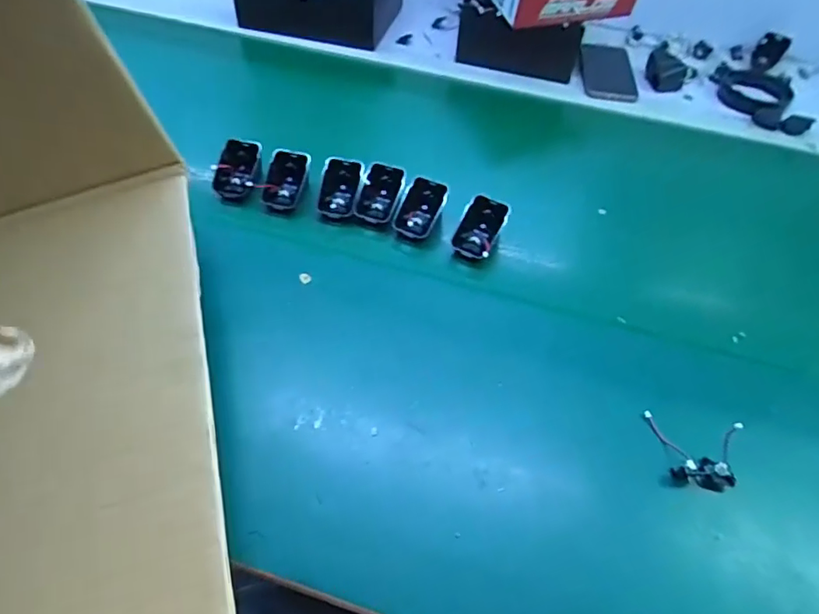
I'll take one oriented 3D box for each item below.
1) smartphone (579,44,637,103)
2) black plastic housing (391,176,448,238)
[{"bbox_3d":[0.311,-0.374,0.839,0.081,0.008,0.183,7,49,2],"label":"smartphone"},{"bbox_3d":[0.013,-0.107,0.593,0.042,0.017,0.068,22,87,6],"label":"black plastic housing"}]

